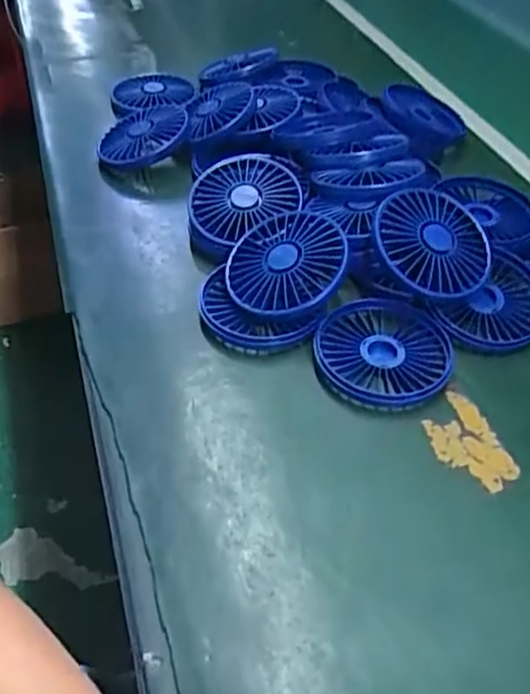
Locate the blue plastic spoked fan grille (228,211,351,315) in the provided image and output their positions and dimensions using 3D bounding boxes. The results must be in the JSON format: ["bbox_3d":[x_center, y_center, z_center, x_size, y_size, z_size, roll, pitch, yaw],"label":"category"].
[{"bbox_3d":[0.015,-0.060,0.450,0.083,0.016,0.086,-10,57,16],"label":"blue plastic spoked fan grille"}]

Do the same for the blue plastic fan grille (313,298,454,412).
[{"bbox_3d":[0.078,0.004,0.425,0.091,0.013,0.085,0,46,0],"label":"blue plastic fan grille"}]

